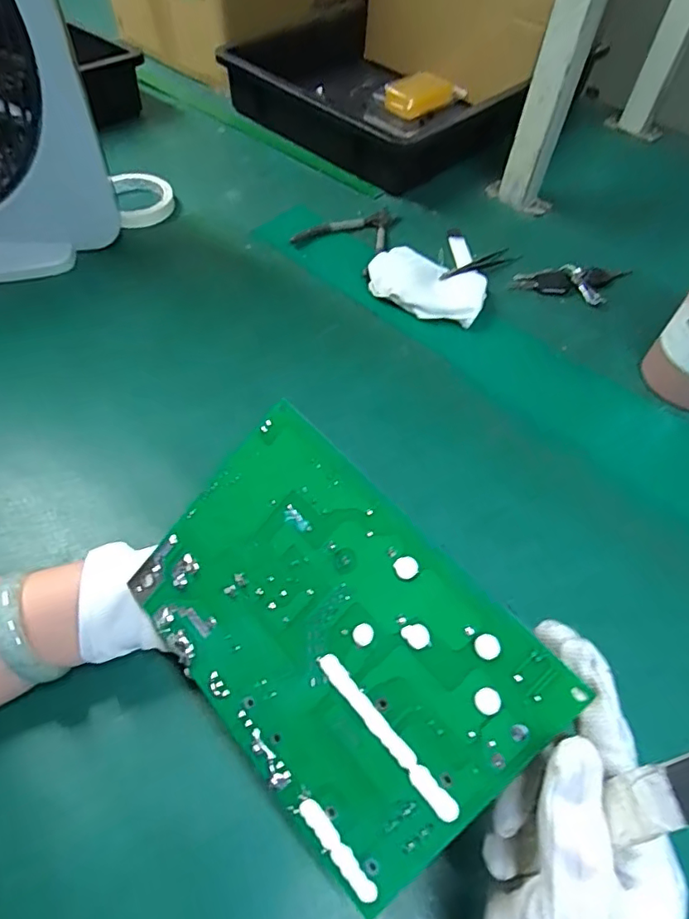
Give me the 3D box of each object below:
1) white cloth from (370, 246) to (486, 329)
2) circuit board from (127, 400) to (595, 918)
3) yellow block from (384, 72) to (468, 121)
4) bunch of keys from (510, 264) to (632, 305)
[{"bbox_3d":[0.091,-0.193,0.595,0.127,0.023,0.088,19,56,9],"label":"white cloth"},{"bbox_3d":[-0.011,0.082,0.257,0.193,0.004,0.135,44,96,23],"label":"circuit board"},{"bbox_3d":[0.131,-0.598,0.875,0.140,0.042,0.046,-17,58,-15],"label":"yellow block"},{"bbox_3d":[0.275,-0.205,0.626,0.142,0.018,0.054,-2,55,-6],"label":"bunch of keys"}]

